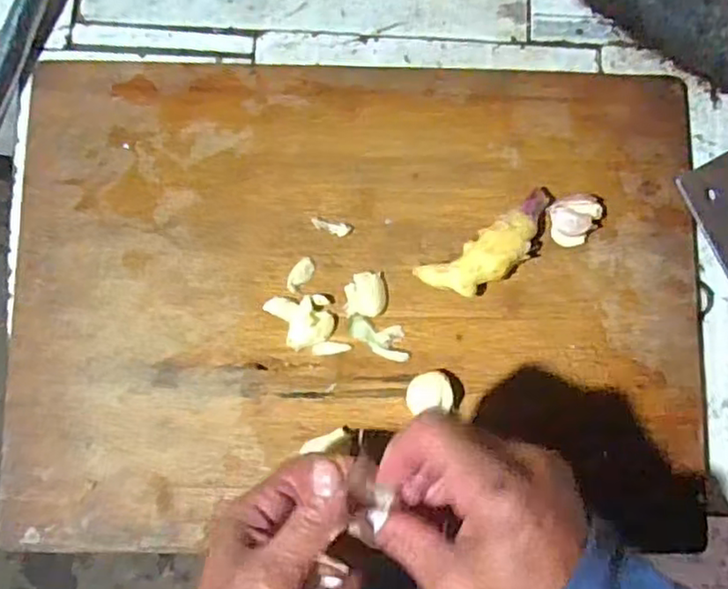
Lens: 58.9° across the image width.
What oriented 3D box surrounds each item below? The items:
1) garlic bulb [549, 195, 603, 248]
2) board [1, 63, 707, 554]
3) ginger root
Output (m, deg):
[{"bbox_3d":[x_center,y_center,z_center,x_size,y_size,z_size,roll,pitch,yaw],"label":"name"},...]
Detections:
[{"bbox_3d":[0.141,-0.049,0.426,0.031,0.019,0.031,0,83,-2],"label":"garlic bulb"},{"bbox_3d":[0.000,0.000,0.421,0.443,0.029,0.311,1,82,-3],"label":"board"},{"bbox_3d":[0.084,-0.028,0.421,0.096,0.025,0.033,-32,85,-5],"label":"ginger root"}]

